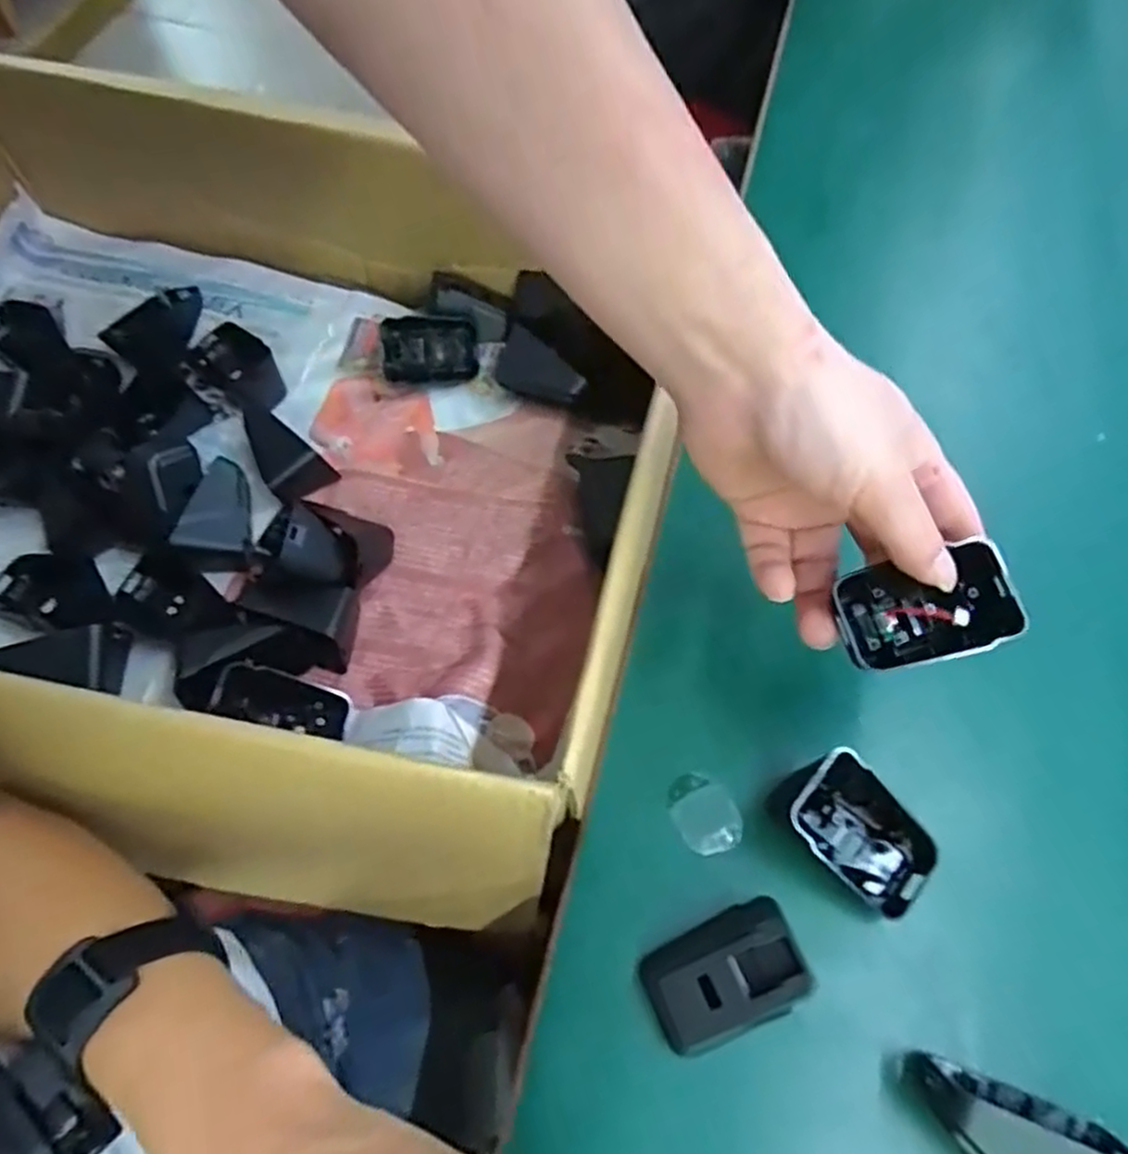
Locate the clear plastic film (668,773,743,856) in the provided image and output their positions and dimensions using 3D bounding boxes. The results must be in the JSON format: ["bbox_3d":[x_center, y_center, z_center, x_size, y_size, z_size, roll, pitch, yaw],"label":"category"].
[{"bbox_3d":[0.066,0.111,0.347,0.030,0.004,0.036,-17,65,-8],"label":"clear plastic film"}]

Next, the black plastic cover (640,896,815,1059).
[{"bbox_3d":[0.070,0.167,0.301,0.066,0.036,0.049,-21,66,-10],"label":"black plastic cover"}]

